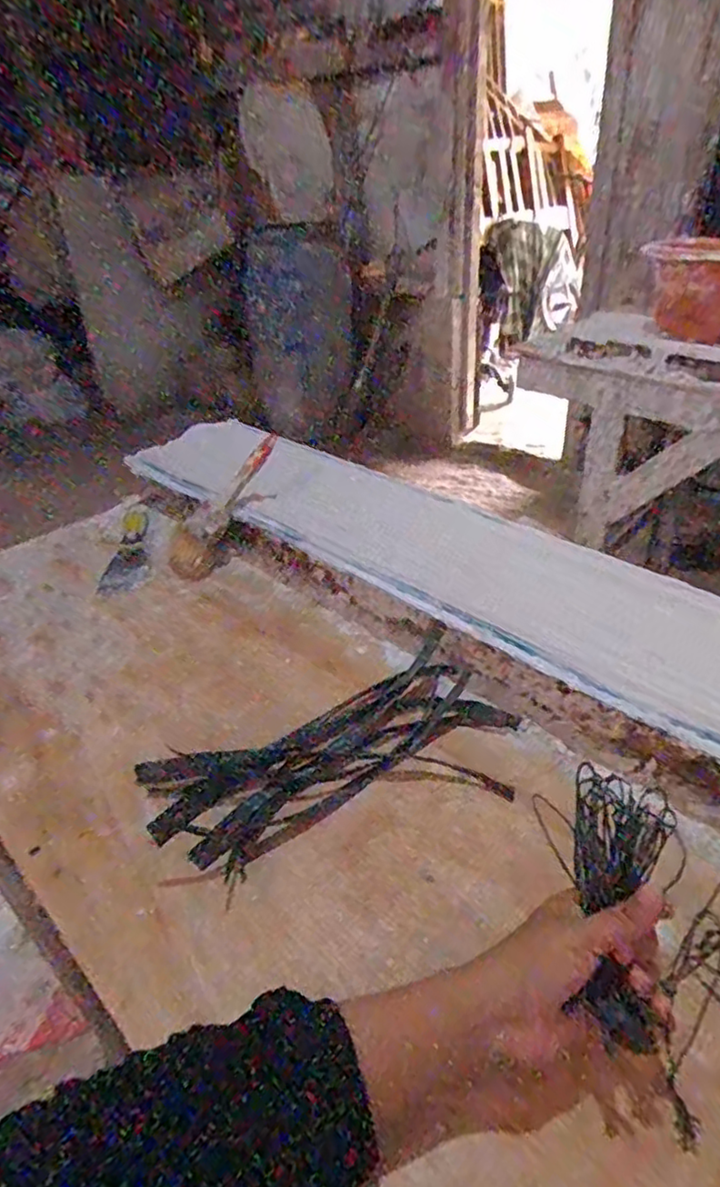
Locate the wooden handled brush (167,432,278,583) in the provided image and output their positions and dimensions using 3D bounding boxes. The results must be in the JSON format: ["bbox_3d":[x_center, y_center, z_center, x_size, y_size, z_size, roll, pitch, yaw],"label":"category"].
[{"bbox_3d":[-0.166,-0.110,0.784,0.059,0.027,0.207,23,76,32],"label":"wooden handled brush"}]

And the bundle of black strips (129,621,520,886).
[{"bbox_3d":[-0.017,0.137,0.522,0.291,0.031,0.143,-20,38,-22],"label":"bundle of black strips"}]

